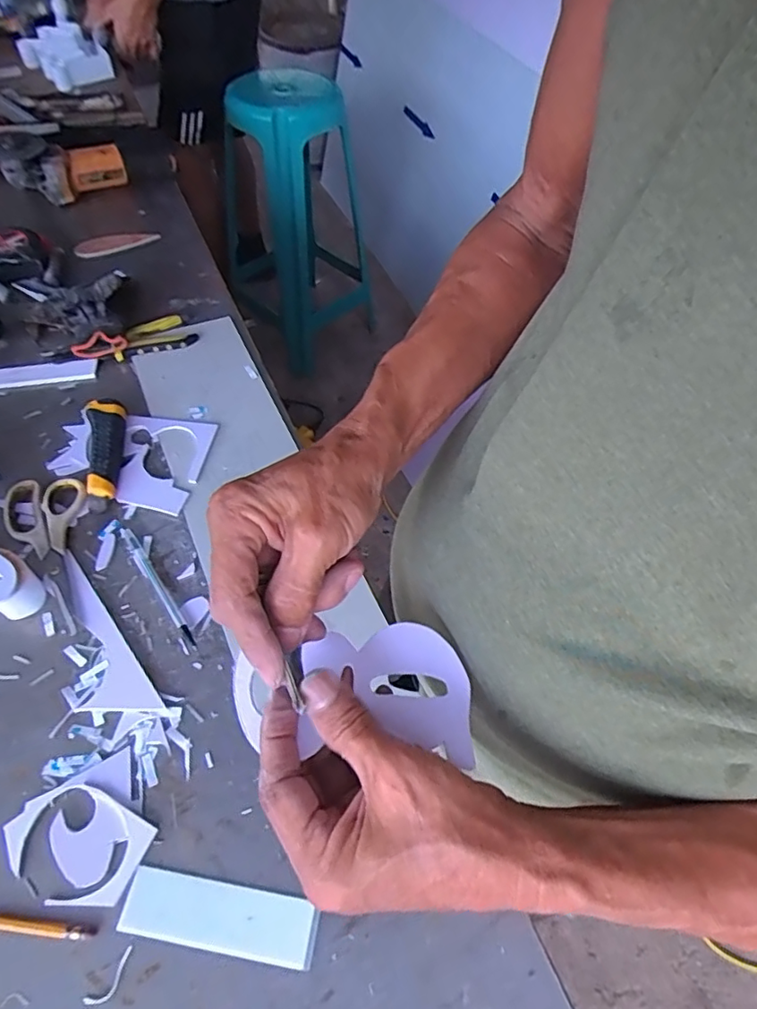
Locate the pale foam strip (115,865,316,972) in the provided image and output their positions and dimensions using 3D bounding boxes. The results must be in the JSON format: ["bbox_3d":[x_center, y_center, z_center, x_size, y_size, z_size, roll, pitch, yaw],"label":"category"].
[{"bbox_3d":[-0.111,0.290,0.400,0.136,0.004,0.040,8,56,3],"label":"pale foam strip"}]

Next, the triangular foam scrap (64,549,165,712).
[{"bbox_3d":[-0.261,0.122,0.508,0.053,0.010,0.179,-34,63,-23],"label":"triangular foam scrap"}]

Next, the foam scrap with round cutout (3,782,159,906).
[{"bbox_3d":[-0.224,0.248,0.418,0.100,0.007,0.070,21,57,12],"label":"foam scrap with round cutout"}]

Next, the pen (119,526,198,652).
[{"bbox_3d":[-0.212,0.077,0.539,0.012,0.006,0.154,-31,62,-21],"label":"pen"}]

